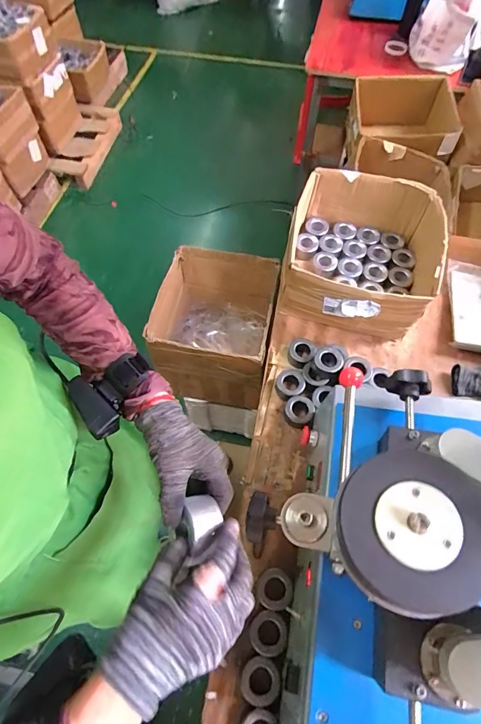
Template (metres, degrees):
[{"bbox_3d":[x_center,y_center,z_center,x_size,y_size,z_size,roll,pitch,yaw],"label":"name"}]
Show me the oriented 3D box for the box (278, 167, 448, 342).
[{"bbox_3d":[0.293,-0.253,0.914,0.339,0.177,0.358,19,64,9],"label":"box"}]

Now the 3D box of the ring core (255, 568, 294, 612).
[{"bbox_3d":[0.058,0.384,0.637,0.058,0.017,0.060,0,63,-1],"label":"ring core"}]

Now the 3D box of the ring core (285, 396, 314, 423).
[{"bbox_3d":[0.125,0.106,0.809,0.060,0.040,0.062,23,65,11],"label":"ring core"}]

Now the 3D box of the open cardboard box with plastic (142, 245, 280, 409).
[{"bbox_3d":[-0.074,-0.101,1.077,0.307,0.273,0.311,10,63,4],"label":"open cardboard box with plastic"}]

